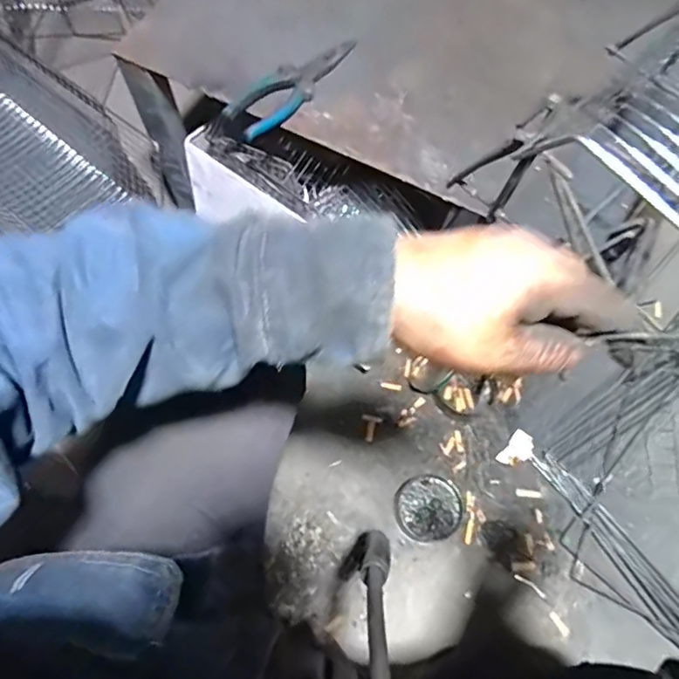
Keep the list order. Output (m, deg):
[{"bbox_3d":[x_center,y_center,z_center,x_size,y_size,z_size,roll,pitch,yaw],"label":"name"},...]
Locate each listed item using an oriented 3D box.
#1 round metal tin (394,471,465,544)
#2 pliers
[{"bbox_3d":[0.134,0.254,0.802,0.098,0.033,0.095,1,68,-2],"label":"round metal tin"},{"bbox_3d":[-0.054,-0.292,0.611,0.055,0.022,0.183,38,71,12],"label":"pliers"}]

